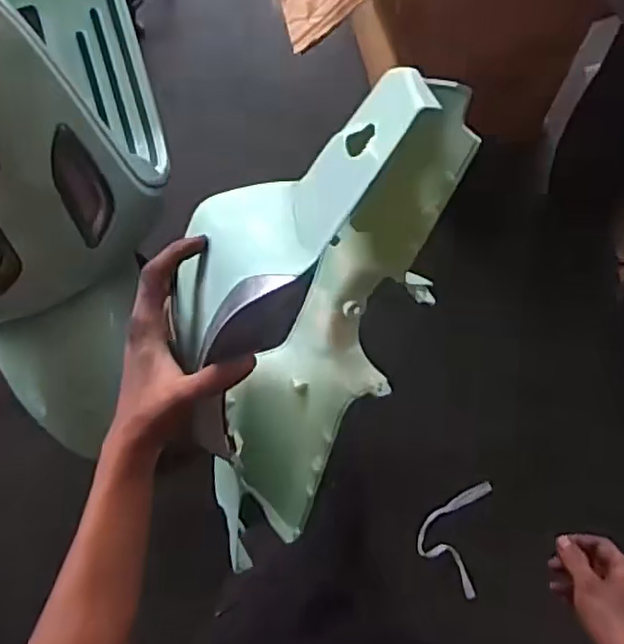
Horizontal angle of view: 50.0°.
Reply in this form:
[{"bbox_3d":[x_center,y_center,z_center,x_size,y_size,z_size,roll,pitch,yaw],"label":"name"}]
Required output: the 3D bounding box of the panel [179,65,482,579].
[{"bbox_3d":[-0.018,0.002,0.530,0.159,0.165,0.421,22,132,8],"label":"panel"}]

